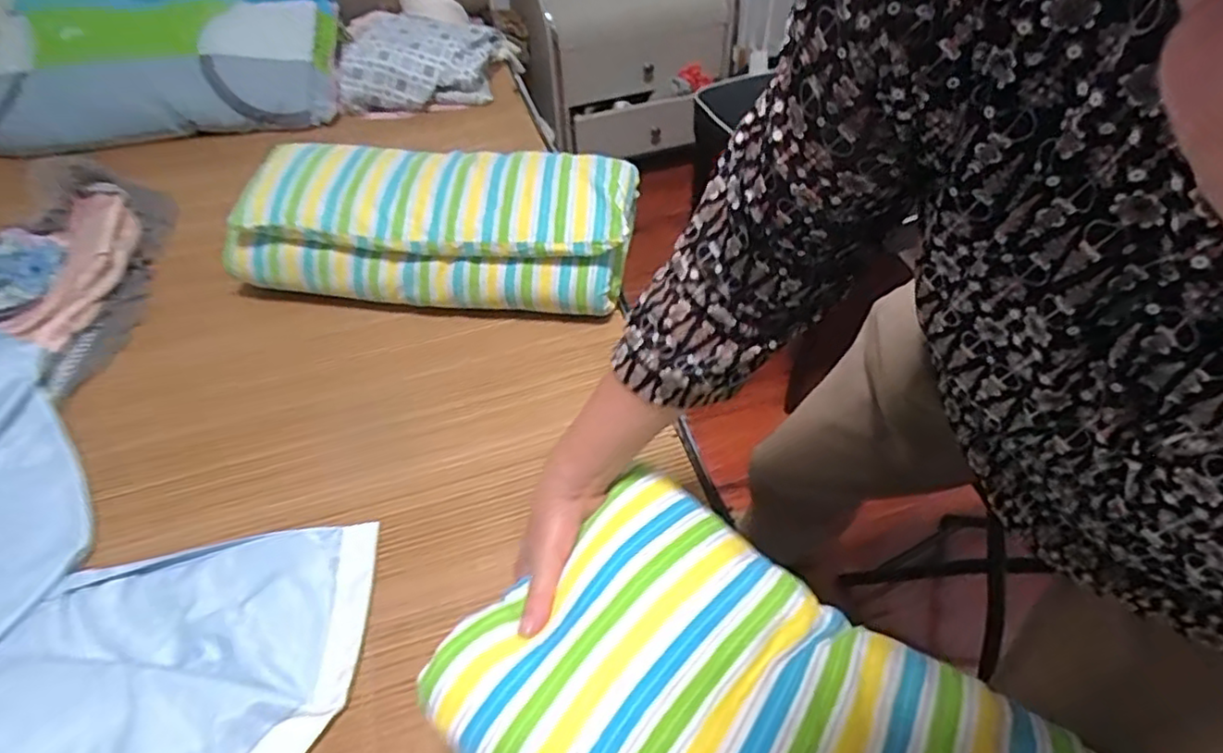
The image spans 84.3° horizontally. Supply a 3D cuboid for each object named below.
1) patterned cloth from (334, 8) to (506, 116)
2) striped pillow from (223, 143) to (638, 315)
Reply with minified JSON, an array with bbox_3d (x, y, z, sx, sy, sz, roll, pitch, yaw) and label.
[{"bbox_3d":[-0.361,-0.591,1.296,0.291,0.139,0.205,-5,46,3],"label":"patterned cloth"},{"bbox_3d":[-0.236,-0.199,0.928,0.526,0.164,0.179,3,48,7],"label":"striped pillow"}]

